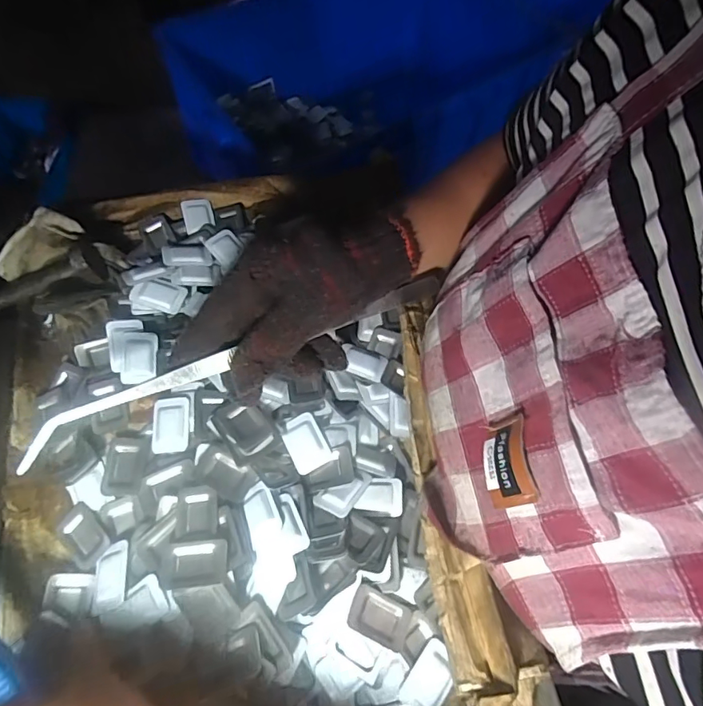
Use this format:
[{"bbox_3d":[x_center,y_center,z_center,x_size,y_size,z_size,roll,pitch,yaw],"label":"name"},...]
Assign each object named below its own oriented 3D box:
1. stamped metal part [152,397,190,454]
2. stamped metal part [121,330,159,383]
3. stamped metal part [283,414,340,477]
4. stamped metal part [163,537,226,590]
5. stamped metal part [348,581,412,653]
[{"bbox_3d":[-0.131,0.052,0.351,0.026,0.009,0.038,-6,62,-5],"label":"stamped metal part"},{"bbox_3d":[-0.162,0.003,0.371,0.024,0.004,0.040,2,82,-20],"label":"stamped metal part"},{"bbox_3d":[-0.031,0.063,0.343,0.029,0.011,0.040,-22,65,-14],"label":"stamped metal part"},{"bbox_3d":[-0.095,0.129,0.298,0.037,0.007,0.026,-5,62,-5],"label":"stamped metal part"},{"bbox_3d":[0.017,0.162,0.298,0.039,0.006,0.027,31,56,-9],"label":"stamped metal part"}]

